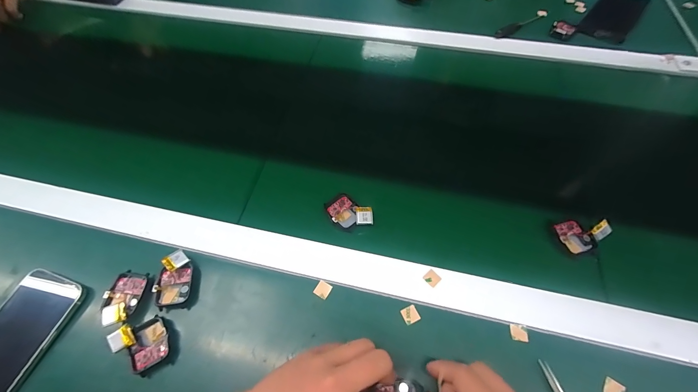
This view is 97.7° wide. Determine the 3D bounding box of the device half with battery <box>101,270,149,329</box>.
[{"bbox_3d":[-0.230,0.103,0.310,0.038,0.013,0.052,7,60,6],"label":"device half with battery"}]

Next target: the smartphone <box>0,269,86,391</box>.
[{"bbox_3d":[-0.335,0.148,0.294,0.078,0.010,0.146,16,61,11],"label":"smartphone"}]

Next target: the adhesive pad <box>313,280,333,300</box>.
[{"bbox_3d":[-0.028,0.098,0.319,0.016,0.004,0.015,26,63,16],"label":"adhesive pad"}]

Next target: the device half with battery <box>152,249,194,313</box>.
[{"bbox_3d":[-0.184,0.086,0.318,0.035,0.017,0.053,-8,59,-3],"label":"device half with battery"}]

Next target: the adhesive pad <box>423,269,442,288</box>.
[{"bbox_3d":[0.089,0.087,0.323,0.015,0.004,0.015,-38,65,-19],"label":"adhesive pad"}]

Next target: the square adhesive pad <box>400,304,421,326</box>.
[{"bbox_3d":[0.062,0.119,0.304,0.016,0.004,0.016,-22,61,-11],"label":"square adhesive pad"}]

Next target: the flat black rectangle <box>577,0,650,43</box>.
[{"bbox_3d":[0.494,-0.337,0.566,0.076,0.005,0.170,36,66,21],"label":"flat black rectangle"}]

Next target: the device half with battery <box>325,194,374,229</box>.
[{"bbox_3d":[0.000,0.021,0.361,0.057,0.016,0.037,32,67,17],"label":"device half with battery"}]

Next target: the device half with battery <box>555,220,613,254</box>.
[{"bbox_3d":[0.266,0.043,0.343,0.054,0.018,0.036,-9,59,-4],"label":"device half with battery"}]

